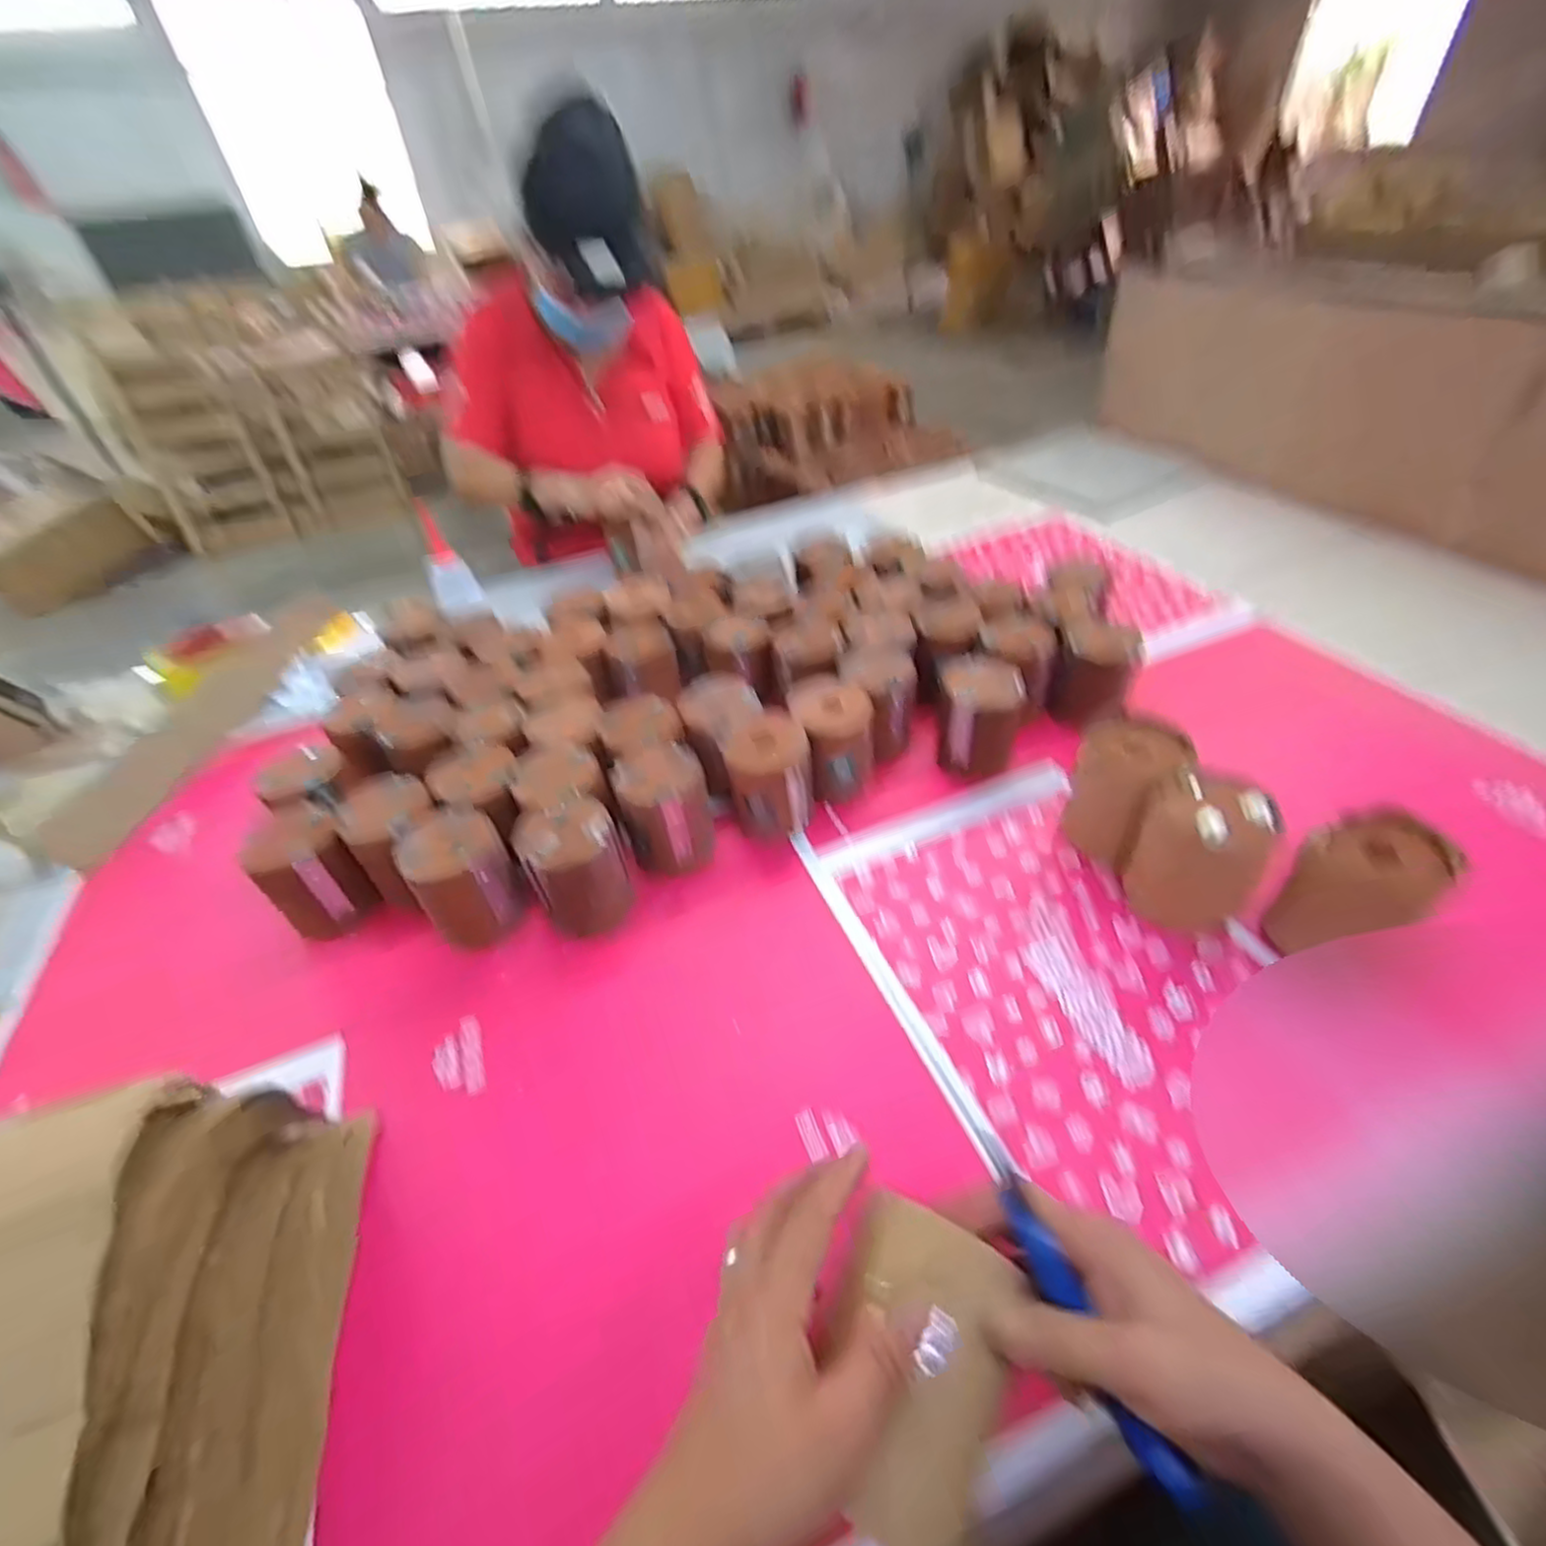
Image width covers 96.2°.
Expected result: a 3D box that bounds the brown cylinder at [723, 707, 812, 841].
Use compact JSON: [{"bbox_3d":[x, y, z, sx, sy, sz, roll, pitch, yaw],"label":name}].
[{"bbox_3d":[-0.002,0.004,0.676,0.080,0.094,0.080,-4,43,1],"label":"brown cylinder"}]

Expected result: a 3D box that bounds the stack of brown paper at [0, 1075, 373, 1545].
[{"bbox_3d":[-0.342,0.310,0.345,0.164,0.154,0.302,-14,44,-9],"label":"stack of brown paper"}]

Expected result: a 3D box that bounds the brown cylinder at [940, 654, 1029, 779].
[{"bbox_3d":[0.211,-0.056,0.717,0.078,0.101,0.088,2,44,8],"label":"brown cylinder"}]

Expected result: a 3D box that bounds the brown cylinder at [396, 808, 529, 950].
[{"bbox_3d":[-0.269,0.099,0.618,0.078,0.111,0.085,-28,48,-22],"label":"brown cylinder"}]

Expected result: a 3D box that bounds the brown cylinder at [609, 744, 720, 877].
[{"bbox_3d":[-0.102,0.034,0.654,0.078,0.094,0.080,-3,43,2],"label":"brown cylinder"}]

